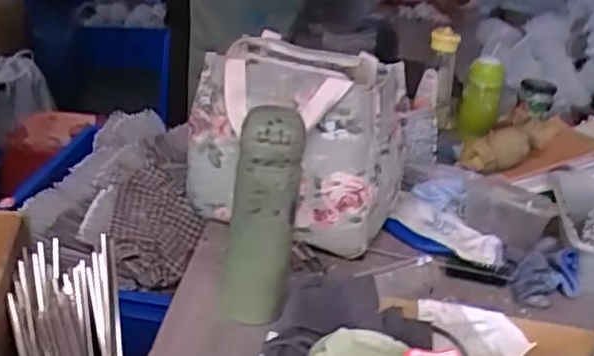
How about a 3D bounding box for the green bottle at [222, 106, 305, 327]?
[{"bbox_3d":[-0.033,0.040,0.670,0.063,0.218,0.063,9,25,3],"label":"green bottle"}]

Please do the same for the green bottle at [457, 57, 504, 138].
[{"bbox_3d":[0.340,-0.147,1.260,0.069,0.149,0.079,13,25,14],"label":"green bottle"}]

